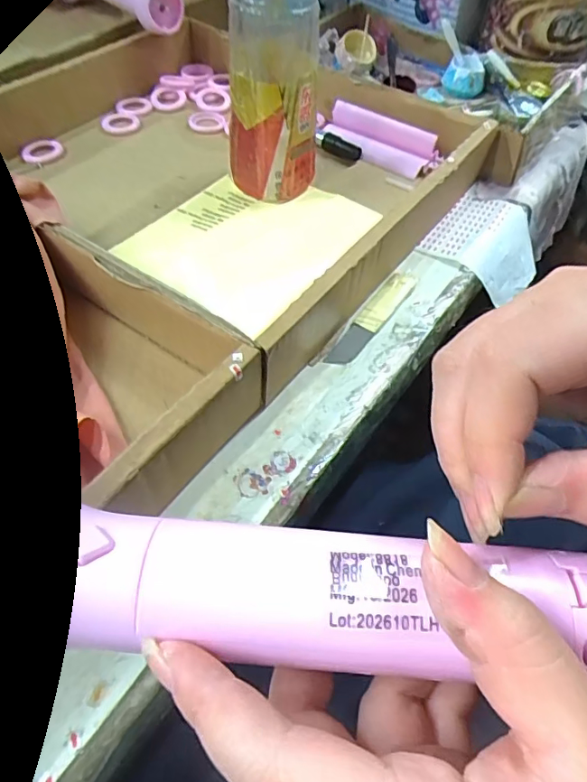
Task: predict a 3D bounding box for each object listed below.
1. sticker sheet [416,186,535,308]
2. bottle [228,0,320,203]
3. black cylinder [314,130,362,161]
[{"bbox_3d":[0.173,-0.130,0.453,0.089,0.030,0.108,30,58,17],"label":"sticker sheet"},{"bbox_3d":[-0.014,-0.241,0.389,0.070,0.183,0.068,3,54,-2],"label":"bottle"},{"bbox_3d":[0.043,-0.239,0.496,0.051,0.013,0.015,30,58,17],"label":"black cylinder"}]

